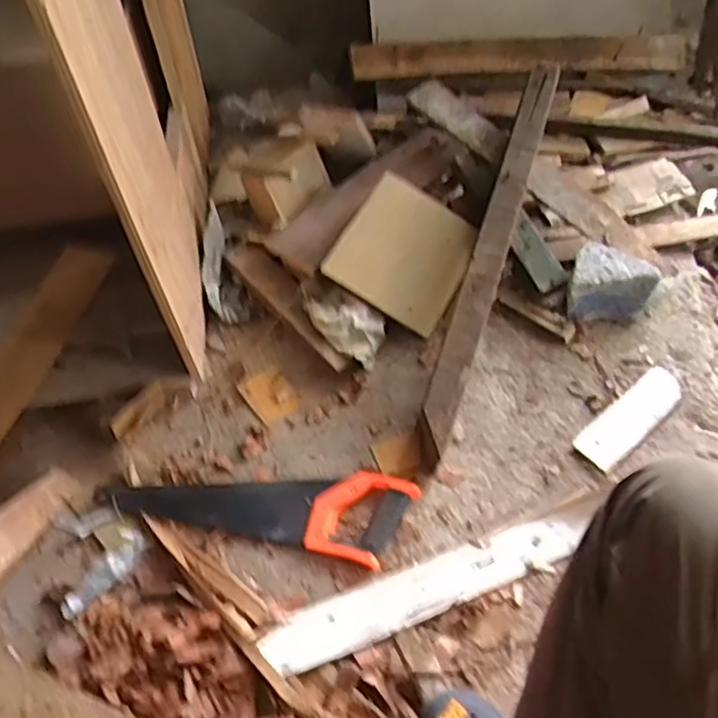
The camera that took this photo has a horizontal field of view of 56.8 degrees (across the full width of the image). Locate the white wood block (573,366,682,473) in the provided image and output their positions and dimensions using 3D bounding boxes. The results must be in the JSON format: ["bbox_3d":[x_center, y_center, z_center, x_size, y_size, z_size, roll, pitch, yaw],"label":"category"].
[{"bbox_3d":[0.395,0.083,0.963,0.189,0.027,0.065,-36,58,-20],"label":"white wood block"}]

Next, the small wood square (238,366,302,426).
[{"bbox_3d":[-0.134,0.056,1.030,0.070,0.007,0.088,-33,58,-19],"label":"small wood square"}]

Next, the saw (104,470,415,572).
[{"bbox_3d":[-0.140,0.191,0.924,0.423,0.033,0.128,10,55,12],"label":"saw"}]

